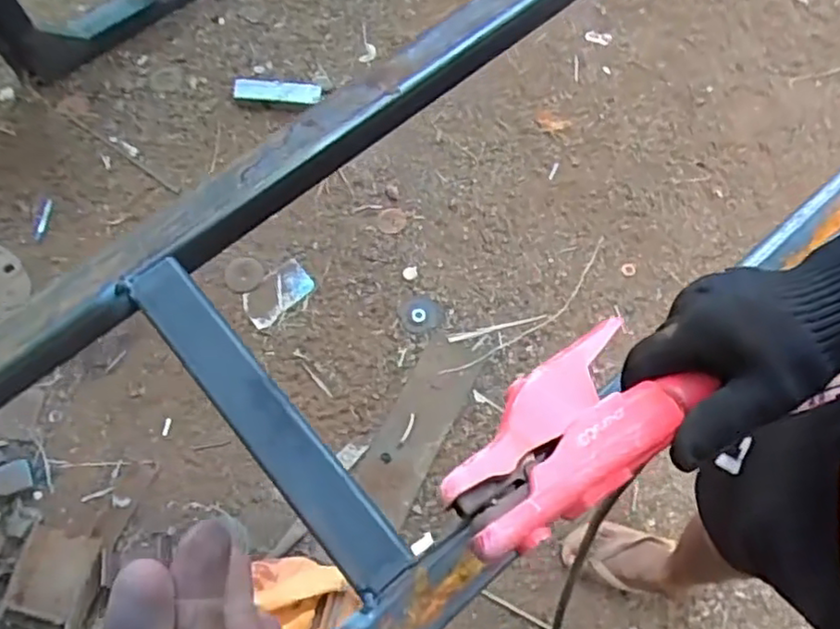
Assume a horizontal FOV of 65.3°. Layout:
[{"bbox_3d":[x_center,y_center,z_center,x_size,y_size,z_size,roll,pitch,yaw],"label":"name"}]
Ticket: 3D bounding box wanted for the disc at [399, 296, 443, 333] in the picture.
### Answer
[{"bbox_3d":[0.002,-0.001,1.403,0.089,0.007,0.078,-8,70,-6],"label":"disc"}]

